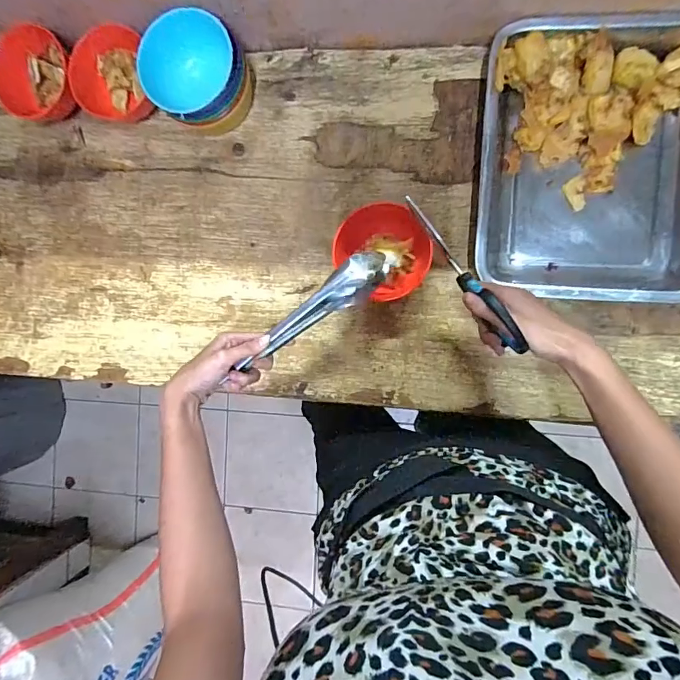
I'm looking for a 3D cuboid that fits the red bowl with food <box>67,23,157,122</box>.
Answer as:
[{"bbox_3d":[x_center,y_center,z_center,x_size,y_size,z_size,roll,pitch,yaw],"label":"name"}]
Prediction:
[{"bbox_3d":[-0.293,-0.339,0.563,0.080,0.057,0.099,-3,90,7],"label":"red bowl with food"}]

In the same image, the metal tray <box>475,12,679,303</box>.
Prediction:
[{"bbox_3d":[0.283,-0.199,0.487,0.241,0.055,0.304,3,91,7],"label":"metal tray"}]

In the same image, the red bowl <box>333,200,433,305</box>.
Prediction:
[{"bbox_3d":[0.054,-0.105,0.524,0.098,0.045,0.111,-40,86,6],"label":"red bowl"}]

